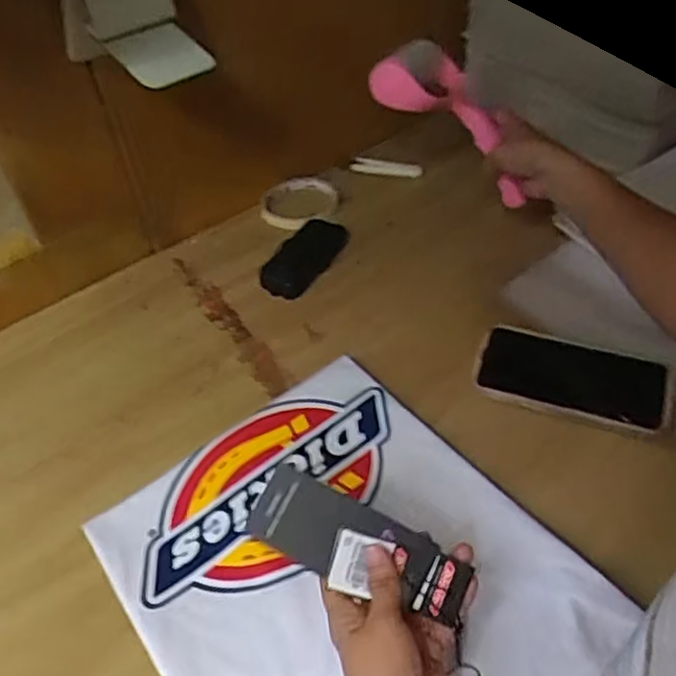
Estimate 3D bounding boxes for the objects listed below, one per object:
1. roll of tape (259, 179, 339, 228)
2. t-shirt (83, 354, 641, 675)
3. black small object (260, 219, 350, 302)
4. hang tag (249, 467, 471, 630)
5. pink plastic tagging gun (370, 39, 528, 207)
[{"bbox_3d":[-0.044,-0.156,0.764,0.089,0.017,0.089,-2,49,2],"label":"roll of tape"},{"bbox_3d":[0.009,0.164,0.460,0.261,0.022,0.317,-33,55,-22],"label":"t-shirt"},{"bbox_3d":[-0.033,-0.087,0.699,0.048,0.019,0.117,23,55,21],"label":"black small object"},{"bbox_3d":[0.012,0.124,0.399,0.130,0.005,0.047,26,82,3],"label":"hang tag"},{"bbox_3d":[0.119,-0.204,0.634,0.179,0.054,0.091,43,59,-4],"label":"pink plastic tagging gun"}]

